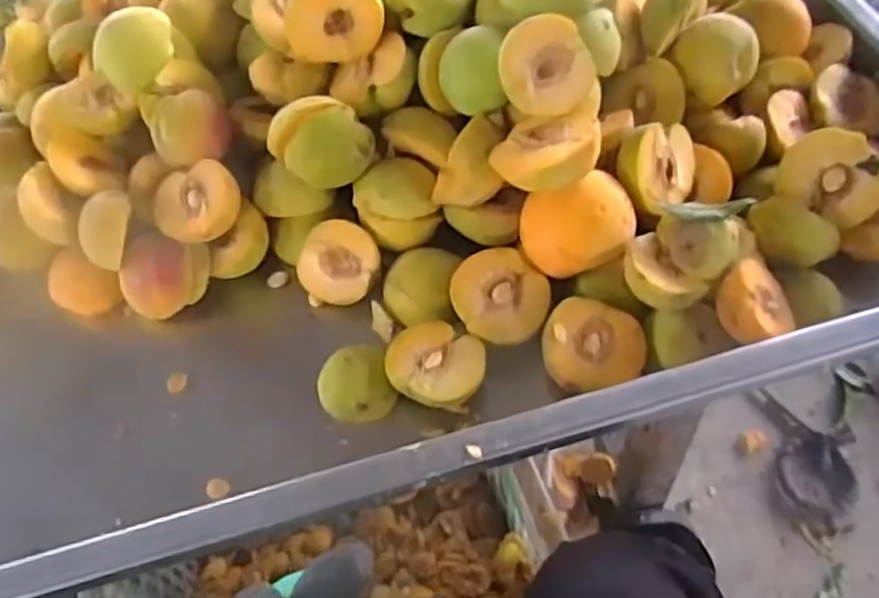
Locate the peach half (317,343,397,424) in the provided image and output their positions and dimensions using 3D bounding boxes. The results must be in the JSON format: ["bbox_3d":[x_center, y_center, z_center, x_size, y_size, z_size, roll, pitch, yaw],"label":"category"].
[{"bbox_3d":[-0.055,0.056,0.486,0.046,0.027,0.044,-2,56,3],"label":"peach half"}]

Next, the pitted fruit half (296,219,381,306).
[{"bbox_3d":[-0.070,-0.026,0.544,0.059,0.024,0.059,0,91,9],"label":"pitted fruit half"}]

